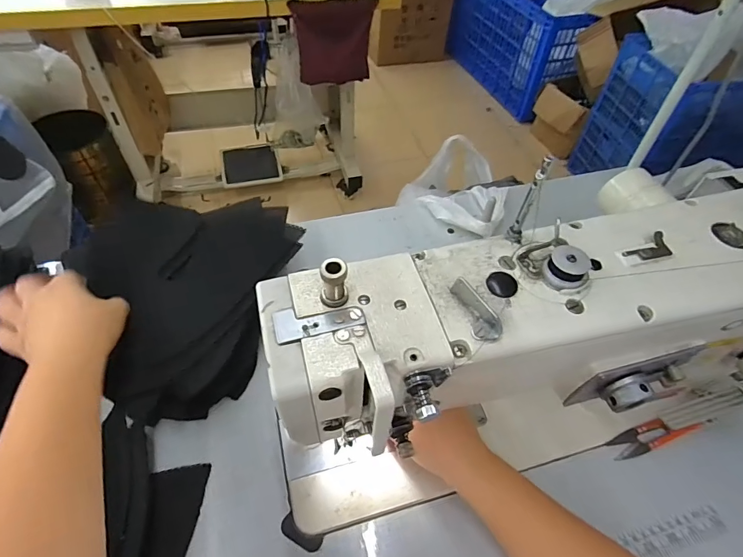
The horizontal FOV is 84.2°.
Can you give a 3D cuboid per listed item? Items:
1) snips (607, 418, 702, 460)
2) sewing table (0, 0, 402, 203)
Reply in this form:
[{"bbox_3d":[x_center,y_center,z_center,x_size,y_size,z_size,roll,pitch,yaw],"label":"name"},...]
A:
[{"bbox_3d":[0.302,0.169,0.442,0.096,0.014,0.027,-17,54,0],"label":"snips"},{"bbox_3d":[-0.596,-0.675,1.521,1.238,0.830,0.497,-11,53,-11],"label":"sewing table"}]

